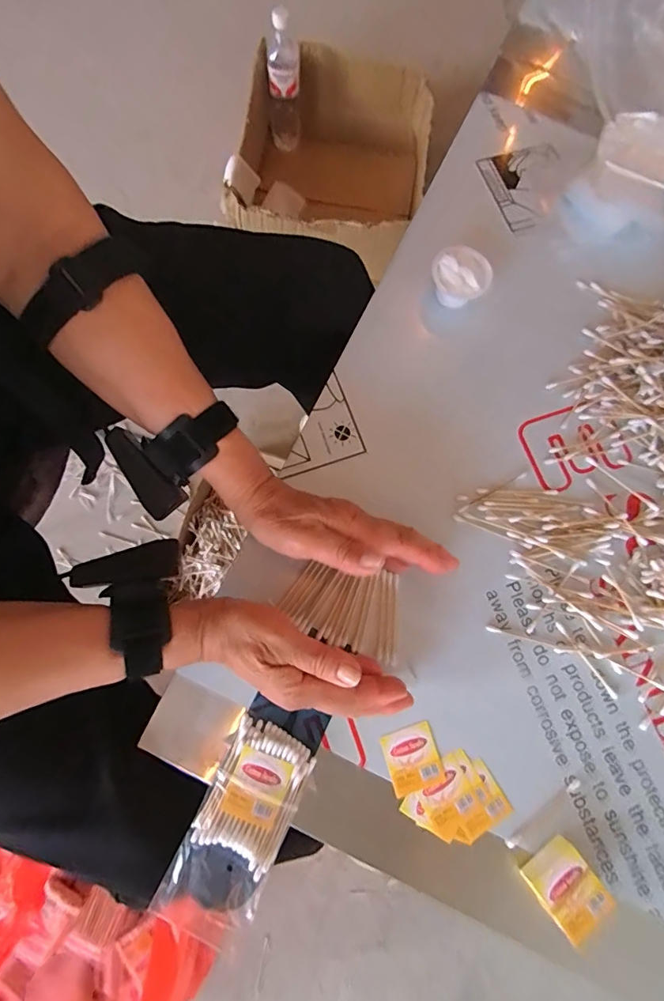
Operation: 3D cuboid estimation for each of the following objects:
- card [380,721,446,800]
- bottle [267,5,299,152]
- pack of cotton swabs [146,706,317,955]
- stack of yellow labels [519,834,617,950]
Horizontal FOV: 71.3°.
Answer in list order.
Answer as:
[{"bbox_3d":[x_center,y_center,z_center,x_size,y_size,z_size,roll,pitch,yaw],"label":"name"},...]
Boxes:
[{"bbox_3d":[0.062,0.197,0.353,0.040,0.004,0.044,-17,78,-7],"label":"card"},{"bbox_3d":[-0.101,-0.854,0.963,0.067,0.208,0.070,5,54,0],"label":"bottle"},{"bbox_3d":[-0.066,0.233,0.330,0.063,0.018,0.131,26,76,3],"label":"pack of cotton swabs"},{"bbox_3d":[0.164,0.271,0.328,0.041,0.027,0.050,-36,81,-11],"label":"stack of yellow labels"}]

